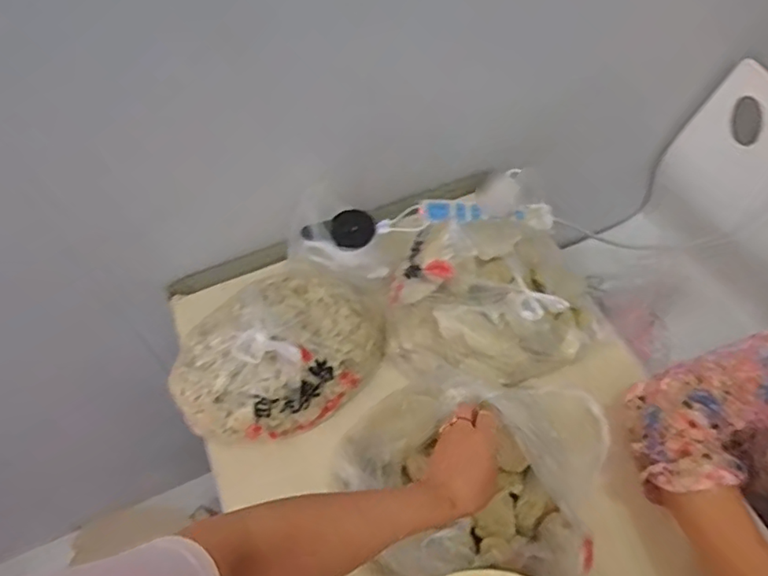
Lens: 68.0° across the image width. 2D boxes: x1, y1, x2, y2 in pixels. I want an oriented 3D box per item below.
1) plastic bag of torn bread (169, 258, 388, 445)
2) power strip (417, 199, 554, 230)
[{"bbox_3d":[-0.124,0.074,0.726,0.292,0.101,0.185,-32,61,-16],"label":"plastic bag of torn bread"},{"bbox_3d":[0.156,-0.114,0.870,0.196,0.027,0.033,5,57,6],"label":"power strip"}]

